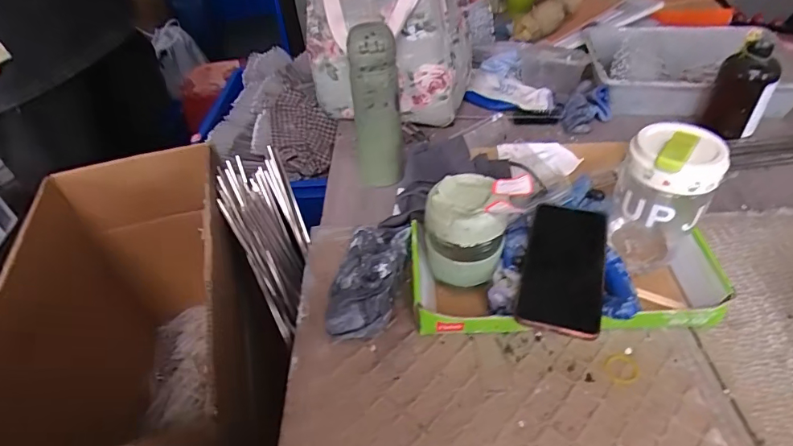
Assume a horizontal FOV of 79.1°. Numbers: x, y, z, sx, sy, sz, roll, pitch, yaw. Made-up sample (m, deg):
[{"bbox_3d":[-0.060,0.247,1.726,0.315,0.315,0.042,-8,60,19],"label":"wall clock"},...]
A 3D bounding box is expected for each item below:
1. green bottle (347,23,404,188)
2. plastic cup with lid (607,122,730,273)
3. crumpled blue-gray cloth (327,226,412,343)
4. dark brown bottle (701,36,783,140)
[{"bbox_3d":[-0.026,-0.153,0.654,0.063,0.218,0.063,-1,42,4],"label":"green bottle"},{"bbox_3d":[0.266,-0.013,0.495,0.084,0.158,0.085,21,48,27],"label":"plastic cup with lid"},{"bbox_3d":[-0.032,0.057,0.521,0.070,0.068,0.135,6,43,13],"label":"crumpled blue-gray cloth"},{"bbox_3d":[0.497,-0.184,0.692,0.059,0.139,0.059,-9,41,-4],"label":"dark brown bottle"}]

